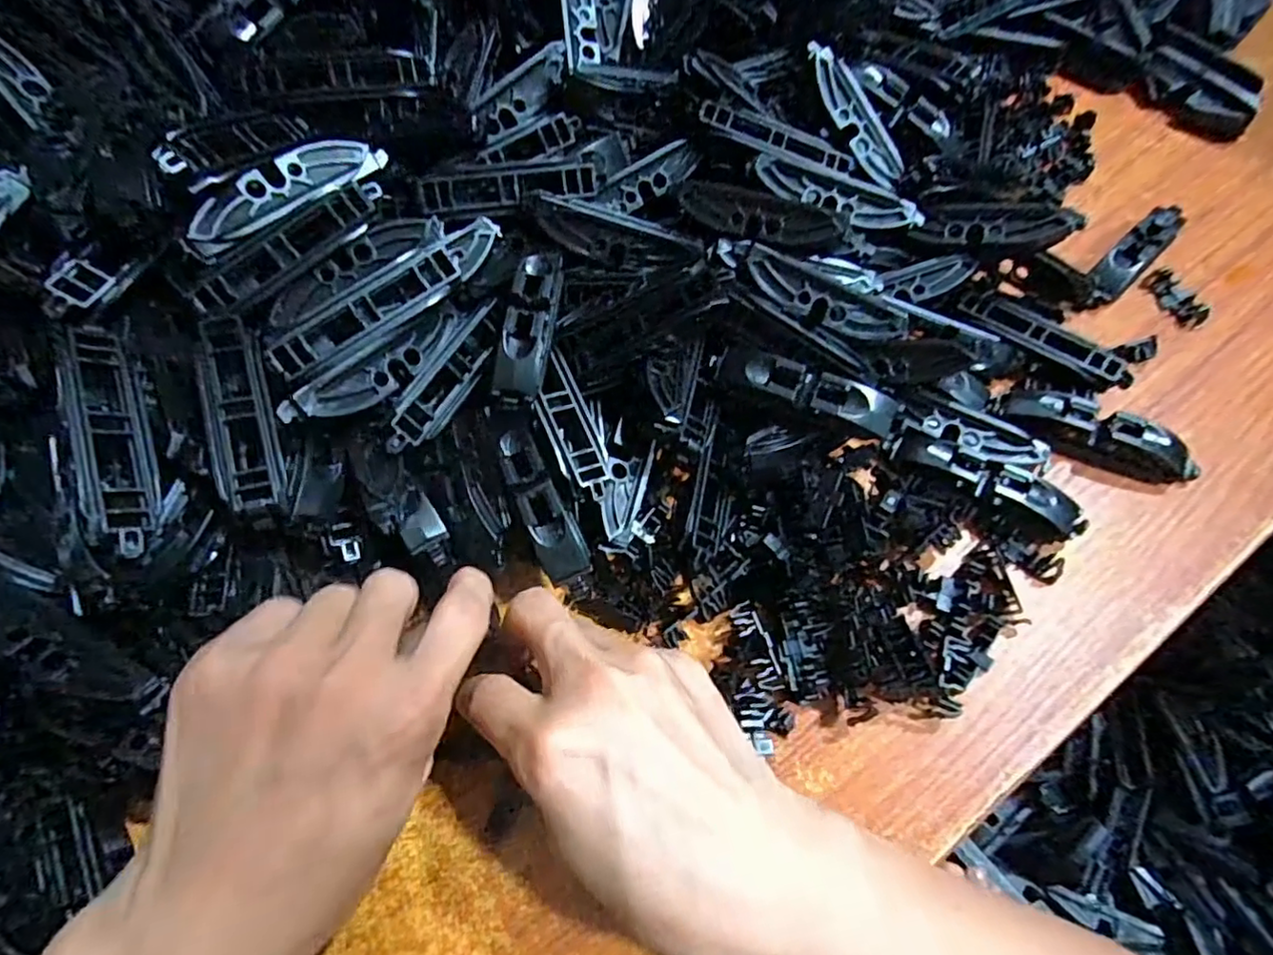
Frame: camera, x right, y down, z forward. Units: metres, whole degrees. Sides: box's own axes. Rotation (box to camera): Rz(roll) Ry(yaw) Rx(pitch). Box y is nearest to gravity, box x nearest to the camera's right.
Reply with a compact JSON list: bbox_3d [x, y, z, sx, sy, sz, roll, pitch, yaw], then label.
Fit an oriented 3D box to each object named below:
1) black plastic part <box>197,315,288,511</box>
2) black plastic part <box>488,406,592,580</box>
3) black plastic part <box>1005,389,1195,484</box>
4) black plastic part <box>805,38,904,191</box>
[{"bbox_3d":[-0.135,-0.023,0.212,0.018,0.015,0.078,-19,62,-6],"label":"black plastic part"},{"bbox_3d":[-0.038,0.005,0.235,0.017,0.013,0.069,-23,63,-8],"label":"black plastic part"},{"bbox_3d":[0.201,-0.019,0.267,0.073,0.014,0.020,27,67,17],"label":"black plastic part"},{"bbox_3d":[0.102,-0.170,0.289,0.016,0.007,0.073,-34,94,-13],"label":"black plastic part"}]

